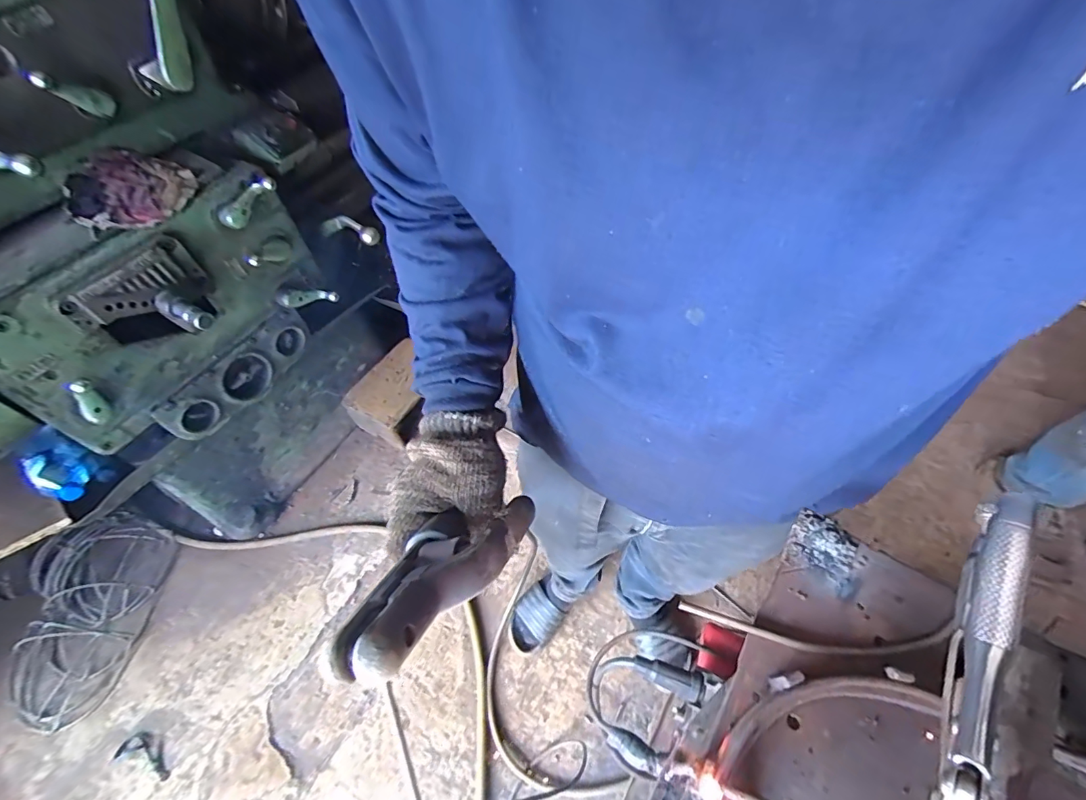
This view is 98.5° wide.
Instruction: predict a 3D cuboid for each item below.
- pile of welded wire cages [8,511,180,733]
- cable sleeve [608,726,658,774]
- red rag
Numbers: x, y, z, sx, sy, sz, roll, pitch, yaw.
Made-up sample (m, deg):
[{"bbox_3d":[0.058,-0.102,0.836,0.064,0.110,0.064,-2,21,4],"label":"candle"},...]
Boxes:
[{"bbox_3d":[-1.114,0.497,1.106,0.261,0.183,0.445,-2,53,5],"label":"pile of welded wire cages"},{"bbox_3d":[0.128,0.505,0.677,0.088,0.031,0.035,-1,46,50],"label":"cable sleeve"},{"bbox_3d":[-0.701,-0.363,0.800,0.139,0.091,0.191,31,62,26],"label":"red rag"}]

